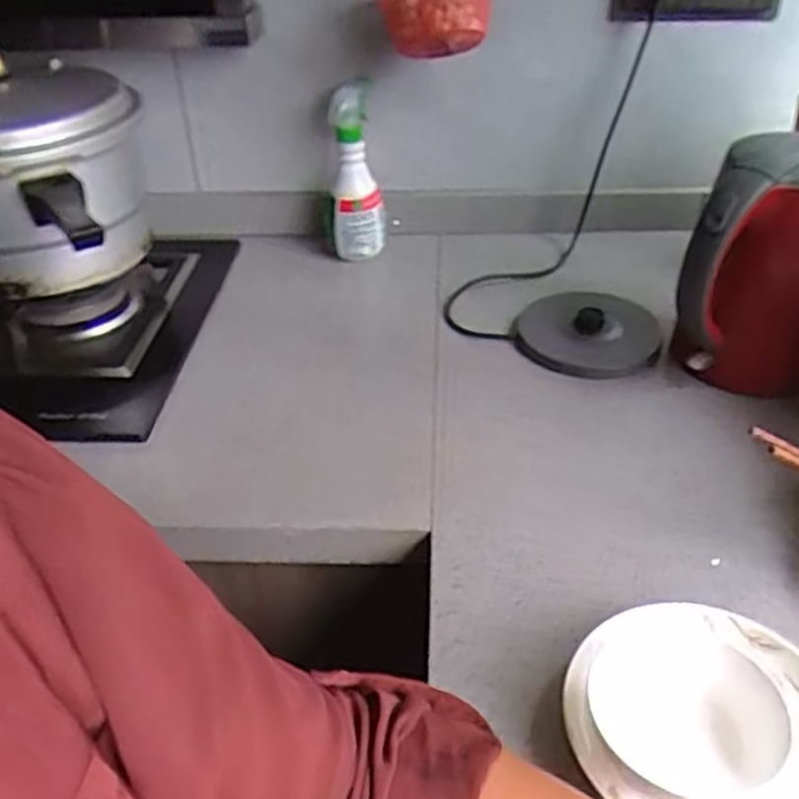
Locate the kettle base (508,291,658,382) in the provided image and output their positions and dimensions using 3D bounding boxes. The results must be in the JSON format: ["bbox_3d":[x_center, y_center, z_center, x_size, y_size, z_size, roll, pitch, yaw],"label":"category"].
[{"bbox_3d":[0.221,-0.081,0.938,0.167,0.035,0.156,8,38,12],"label":"kettle base"}]

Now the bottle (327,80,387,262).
[{"bbox_3d":[-0.062,-0.299,1.072,0.077,0.224,0.061,2,37,5],"label":"bottle"}]

